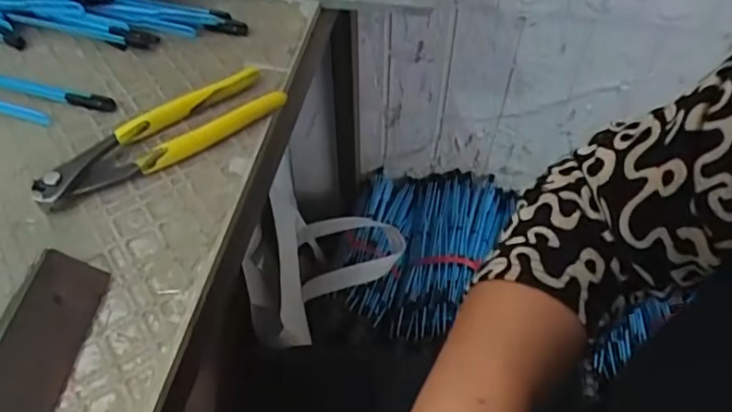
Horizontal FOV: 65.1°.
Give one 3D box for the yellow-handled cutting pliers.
[{"bbox_3d":[-0.132,-0.045,0.374,0.162,0.017,0.042,-31,57,-24],"label":"yellow-handled cutting pliers"}]

